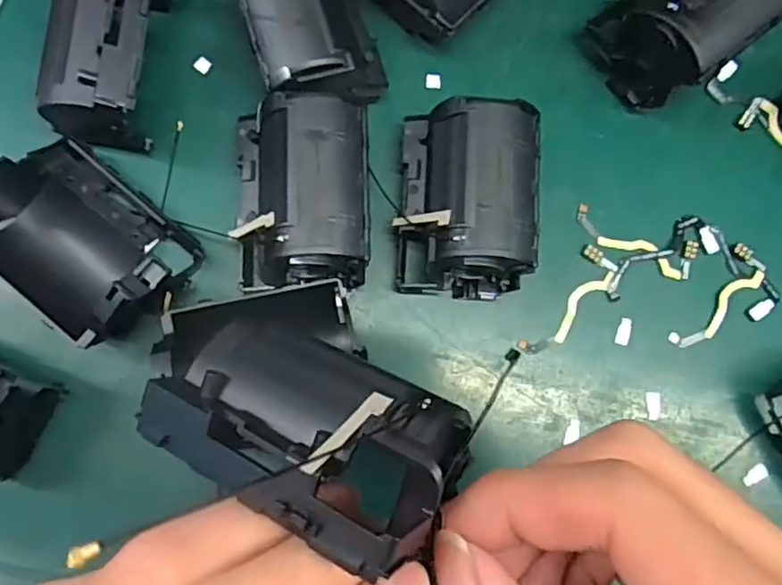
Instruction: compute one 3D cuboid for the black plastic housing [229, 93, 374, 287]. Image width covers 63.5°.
[{"bbox_3d":[-0.031,-0.035,0.238,0.043,0.041,0.070,0,80,-6],"label":"black plastic housing"}]

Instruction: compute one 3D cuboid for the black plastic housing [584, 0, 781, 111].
[{"bbox_3d":[0.123,-0.115,0.261,0.071,0.040,0.052,-34,88,-8],"label":"black plastic housing"}]

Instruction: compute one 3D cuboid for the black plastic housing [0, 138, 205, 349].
[{"bbox_3d":[-0.113,-0.019,0.227,0.079,0.043,0.055,38,82,-1],"label":"black plastic housing"}]

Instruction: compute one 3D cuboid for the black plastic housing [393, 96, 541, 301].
[{"bbox_3d":[0.029,-0.035,0.243,0.049,0.041,0.071,5,83,-5],"label":"black plastic housing"}]

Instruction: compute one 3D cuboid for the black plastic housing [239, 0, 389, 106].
[{"bbox_3d":[-0.032,-0.105,0.246,0.050,0.042,0.067,-14,85,-7],"label":"black plastic housing"}]

